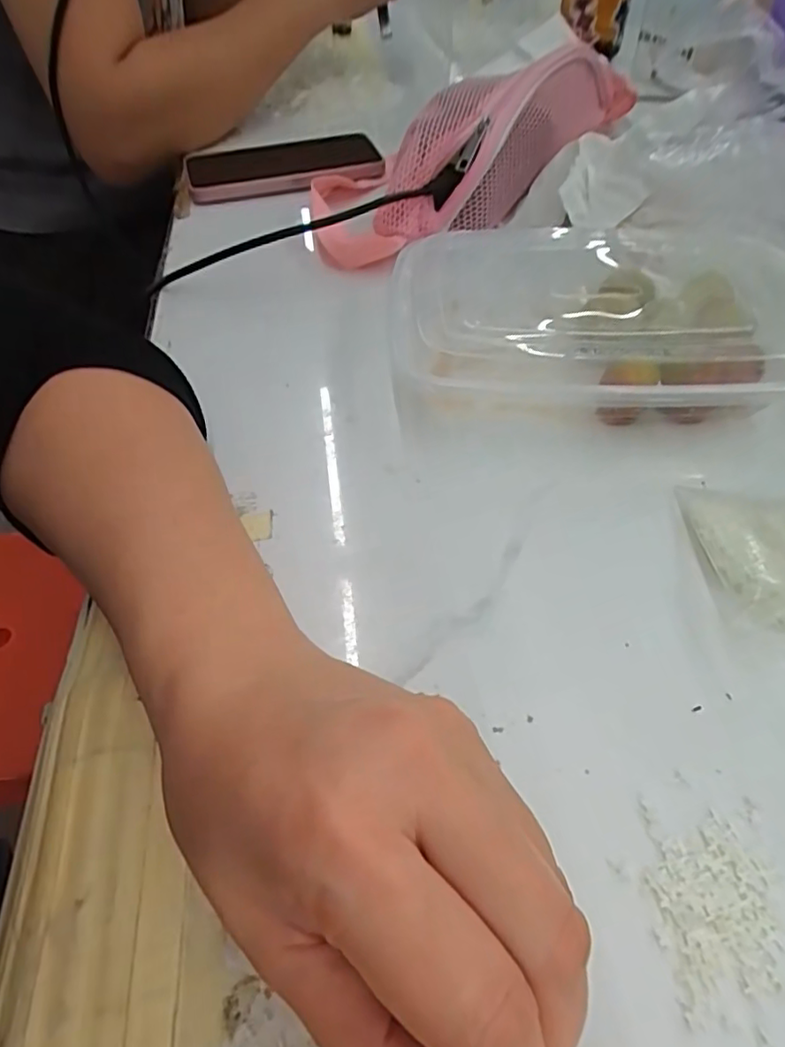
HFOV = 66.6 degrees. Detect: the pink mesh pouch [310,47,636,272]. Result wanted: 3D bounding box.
[{"bbox_3d":[0.093,-0.286,0.443,0.054,0.083,0.363,37,61,26],"label":"pink mesh pouch"}]

